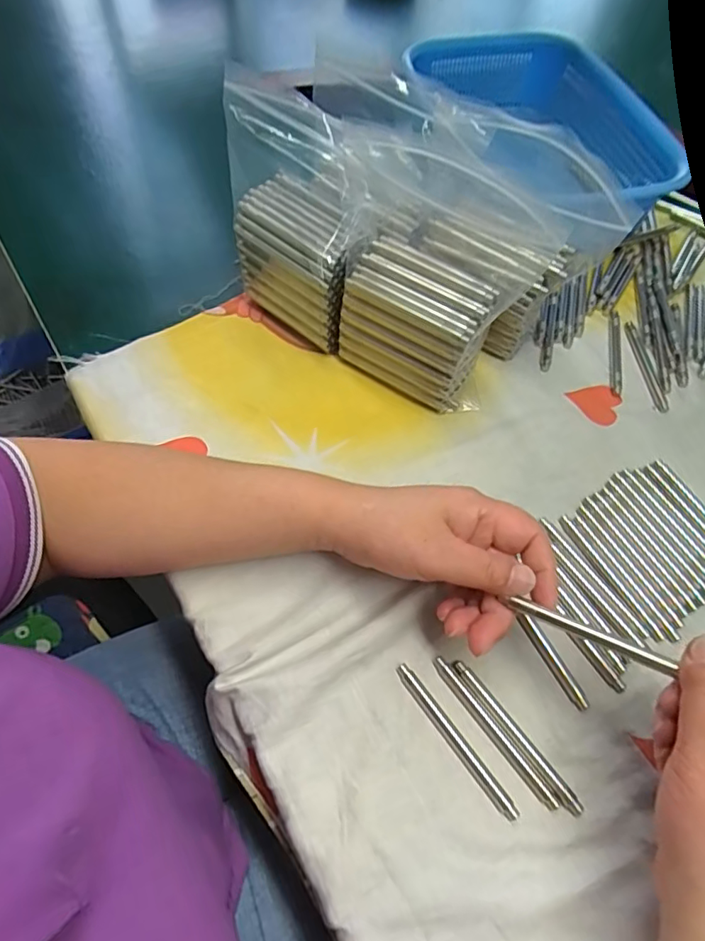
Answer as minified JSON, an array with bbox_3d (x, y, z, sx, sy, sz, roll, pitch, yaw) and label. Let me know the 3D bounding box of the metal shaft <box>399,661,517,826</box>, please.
[{"bbox_3d":[0.057,0.149,0.299,0.011,0.006,0.092,-33,67,-19],"label":"metal shaft"}]

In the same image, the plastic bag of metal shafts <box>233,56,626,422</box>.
[{"bbox_3d":[0.038,-0.176,0.399,0.254,0.144,0.157,30,63,14],"label":"plastic bag of metal shafts"}]

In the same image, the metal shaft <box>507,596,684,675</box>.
[{"bbox_3d":[0.115,0.080,0.263,0.077,0.006,0.006,18,59,30],"label":"metal shaft"}]

